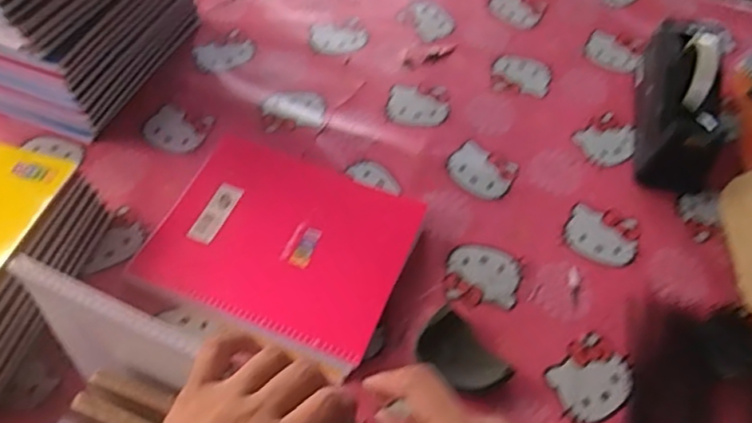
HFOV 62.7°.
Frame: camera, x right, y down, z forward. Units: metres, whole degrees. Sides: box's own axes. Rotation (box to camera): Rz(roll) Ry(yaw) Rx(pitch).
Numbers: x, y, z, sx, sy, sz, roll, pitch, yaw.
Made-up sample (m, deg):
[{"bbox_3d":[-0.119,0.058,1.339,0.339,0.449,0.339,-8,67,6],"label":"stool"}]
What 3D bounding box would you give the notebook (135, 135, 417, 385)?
[{"bbox_3d":[-0.098,0.029,0.645,0.251,0.013,0.204,20,57,11],"label":"notebook"}]

